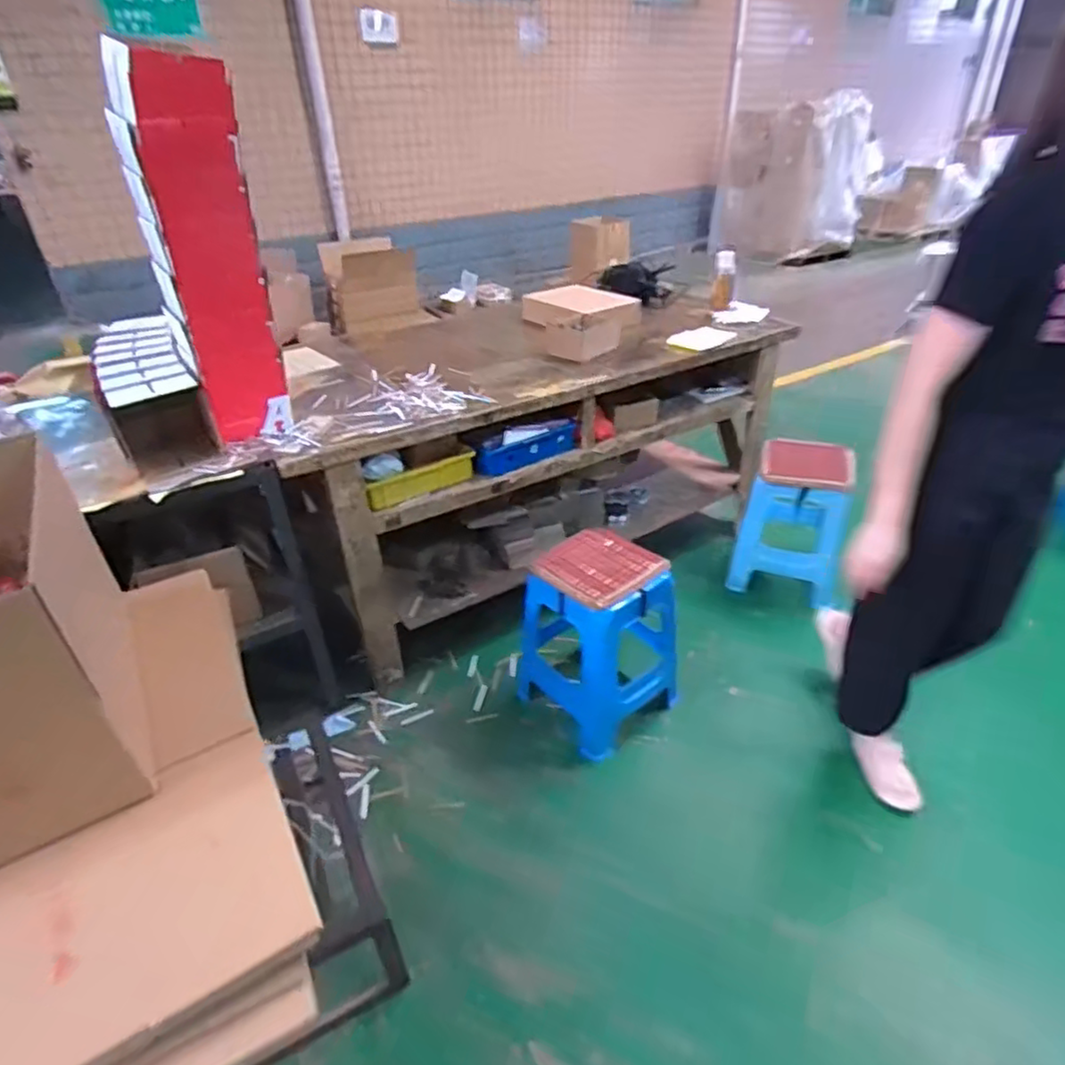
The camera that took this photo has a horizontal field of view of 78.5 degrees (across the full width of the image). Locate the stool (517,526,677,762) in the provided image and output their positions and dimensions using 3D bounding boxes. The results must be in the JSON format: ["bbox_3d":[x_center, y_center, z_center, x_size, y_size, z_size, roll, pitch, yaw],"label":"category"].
[{"bbox_3d":[0.169,0.276,1.758,0.325,0.450,0.327,-26,39,-31],"label":"stool"}]

